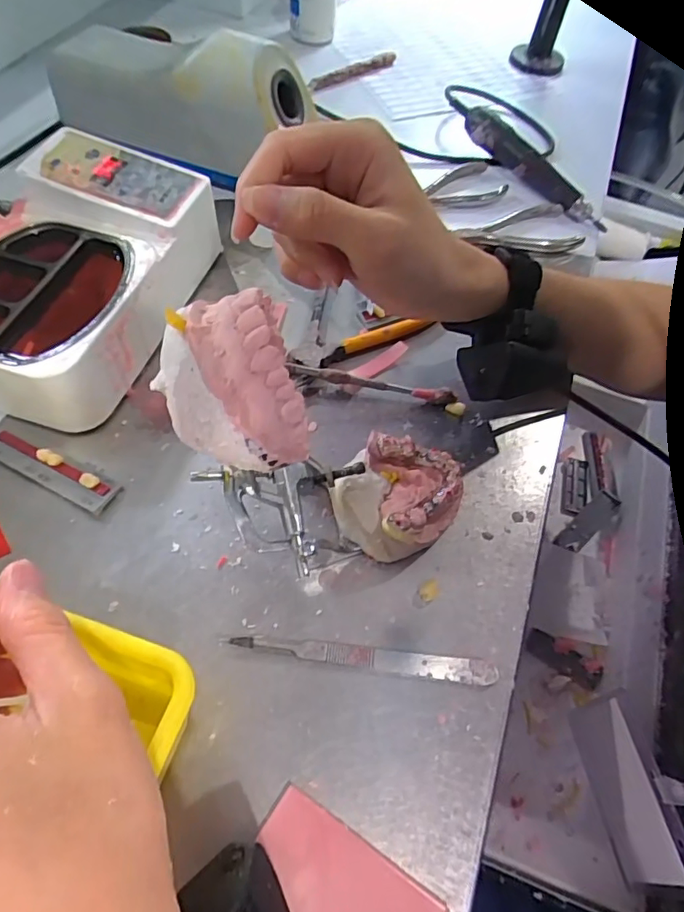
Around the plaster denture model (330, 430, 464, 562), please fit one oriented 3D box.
[{"bbox_3d":[0.031,0.021,0.295,0.061,0.034,0.068,27,60,11],"label":"plaster denture model"}]

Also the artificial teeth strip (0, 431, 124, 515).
[{"bbox_3d":[-0.165,0.008,0.302,0.079,0.012,0.019,24,60,10],"label":"artificial teeth strip"}]

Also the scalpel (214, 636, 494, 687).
[{"bbox_3d":[0.011,0.099,0.263,0.131,0.006,0.011,6,58,-1],"label":"scalpel"}]

